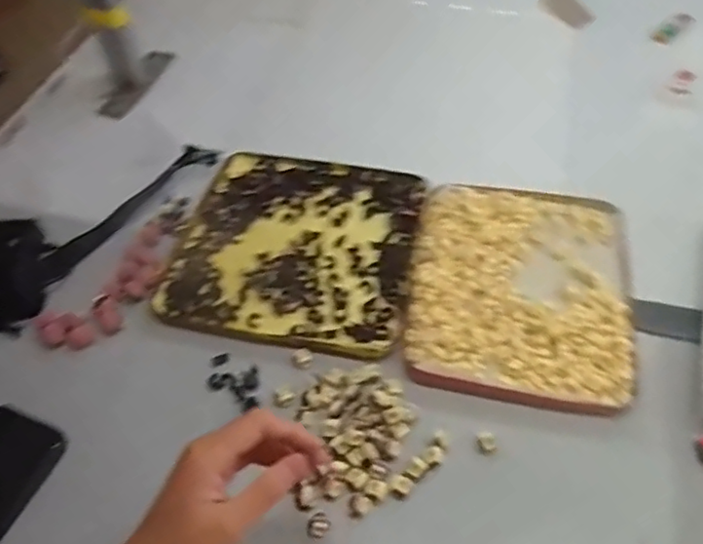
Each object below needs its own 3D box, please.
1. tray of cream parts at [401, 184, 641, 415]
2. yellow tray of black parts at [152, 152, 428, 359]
[{"bbox_3d":[0.163,0.008,0.590,0.200,0.018,0.247,8,51,8],"label":"tray of cream parts"},{"bbox_3d":[-0.055,-0.028,0.635,0.237,0.016,0.236,9,51,9],"label":"yellow tray of black parts"}]

